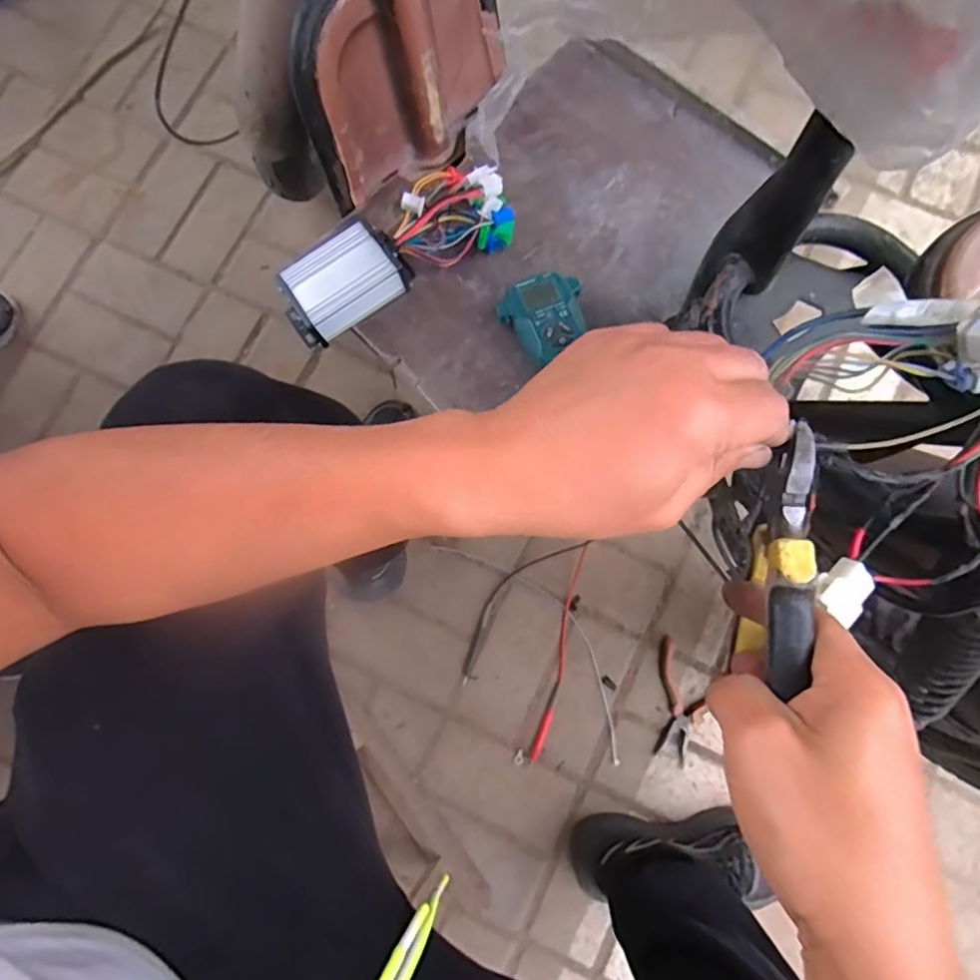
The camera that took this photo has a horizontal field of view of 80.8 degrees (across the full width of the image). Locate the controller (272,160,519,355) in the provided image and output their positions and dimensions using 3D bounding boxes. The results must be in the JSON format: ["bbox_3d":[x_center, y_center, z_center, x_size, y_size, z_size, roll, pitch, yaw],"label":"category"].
[{"bbox_3d":[-0.088,-0.233,0.562,0.246,0.036,0.095,-35,82,-6],"label":"controller"}]

